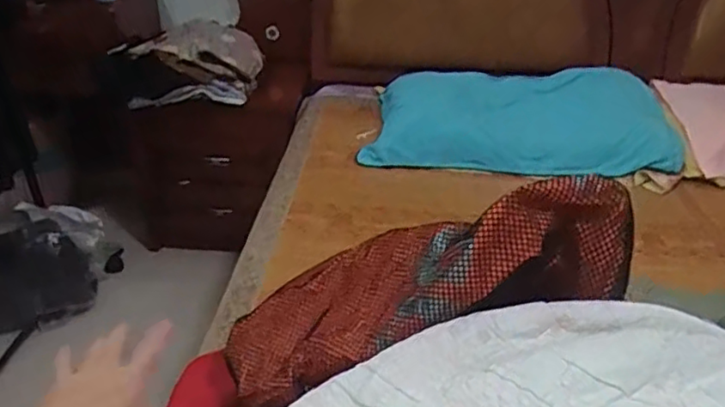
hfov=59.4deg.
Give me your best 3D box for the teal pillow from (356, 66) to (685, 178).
[{"bbox_3d":[0.380,-0.218,1.598,0.723,0.110,0.413,2,30,5],"label":"teal pillow"}]

